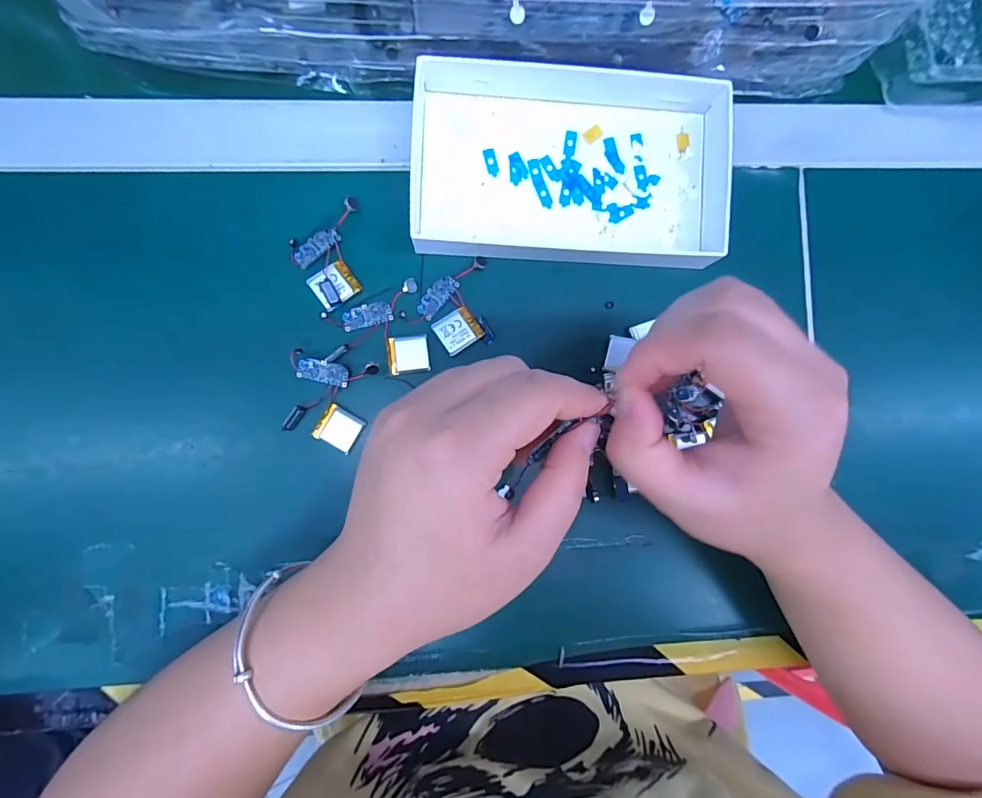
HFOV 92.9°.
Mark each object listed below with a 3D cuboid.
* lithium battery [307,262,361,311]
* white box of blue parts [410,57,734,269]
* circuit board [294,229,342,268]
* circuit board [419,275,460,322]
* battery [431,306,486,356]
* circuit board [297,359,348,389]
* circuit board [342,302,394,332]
[{"bbox_3d":[-0.088,-0.064,0.264,0.023,0.006,0.021,-37,91,-5],"label":"lithium battery"},{"bbox_3d":[0.049,-0.137,0.264,0.183,0.025,0.110,3,88,-4],"label":"white box of blue parts"},{"bbox_3d":[-0.099,-0.087,0.265,0.028,0.004,0.011,-40,91,-5],"label":"circuit board"},{"bbox_3d":[-0.031,-0.060,0.269,0.012,0.004,0.028,42,85,-2],"label":"circuit board"},{"bbox_3d":[-0.019,-0.039,0.268,0.024,0.004,0.021,-32,91,-5],"label":"battery"},{"bbox_3d":[-0.094,-0.015,0.261,0.027,0.005,0.012,14,87,-4],"label":"circuit board"},{"bbox_3d":[-0.071,-0.048,0.266,0.027,0.004,0.012,-15,89,-5],"label":"circuit board"}]

